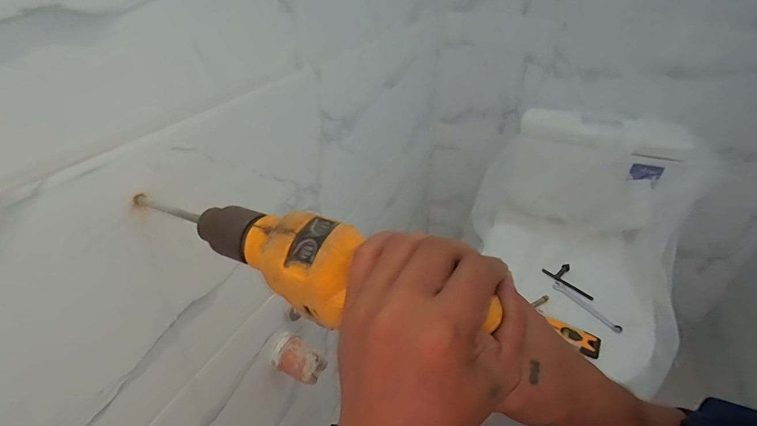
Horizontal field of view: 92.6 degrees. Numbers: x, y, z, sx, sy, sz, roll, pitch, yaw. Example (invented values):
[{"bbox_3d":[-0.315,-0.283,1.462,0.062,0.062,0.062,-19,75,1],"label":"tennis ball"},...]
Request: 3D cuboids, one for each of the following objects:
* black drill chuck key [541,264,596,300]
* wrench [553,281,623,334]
[{"bbox_3d":[0.413,0.140,0.772,0.046,0.022,0.109,-25,43,-31],"label":"black drill chuck key"},{"bbox_3d":[0.414,0.185,0.722,0.016,0.010,0.144,-20,40,-26],"label":"wrench"}]

